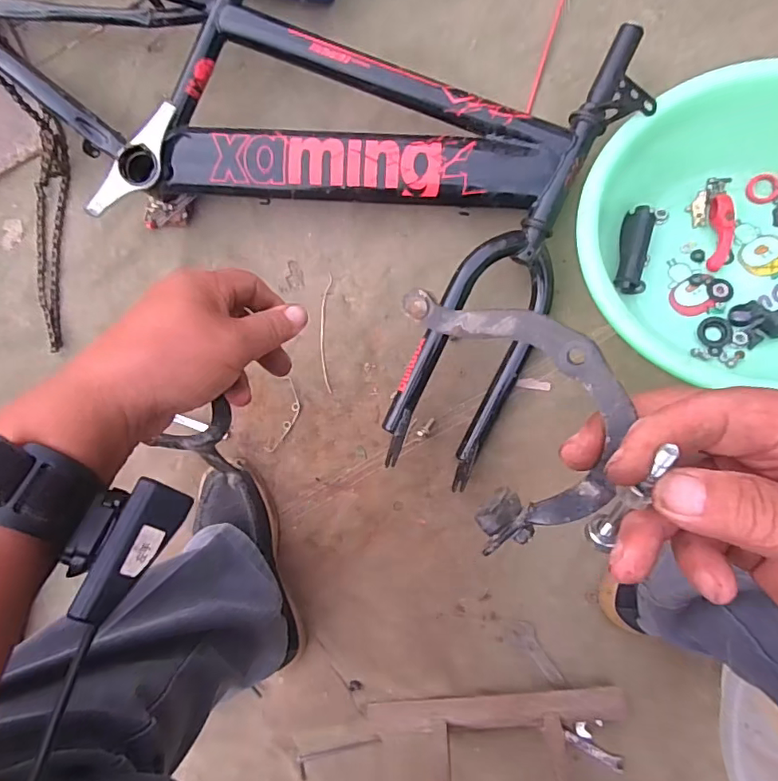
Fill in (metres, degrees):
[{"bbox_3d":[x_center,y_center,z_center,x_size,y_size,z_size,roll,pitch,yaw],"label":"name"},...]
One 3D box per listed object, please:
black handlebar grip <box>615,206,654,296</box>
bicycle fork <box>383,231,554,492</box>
[{"bbox_3d":[0.298,-0.171,0.630,0.036,0.032,0.103,8,92,2],"label":"black handlebar grip"},{"bbox_3d":[0.103,-0.041,0.622,0.138,0.040,0.301,24,95,-20],"label":"bicycle fork"}]

